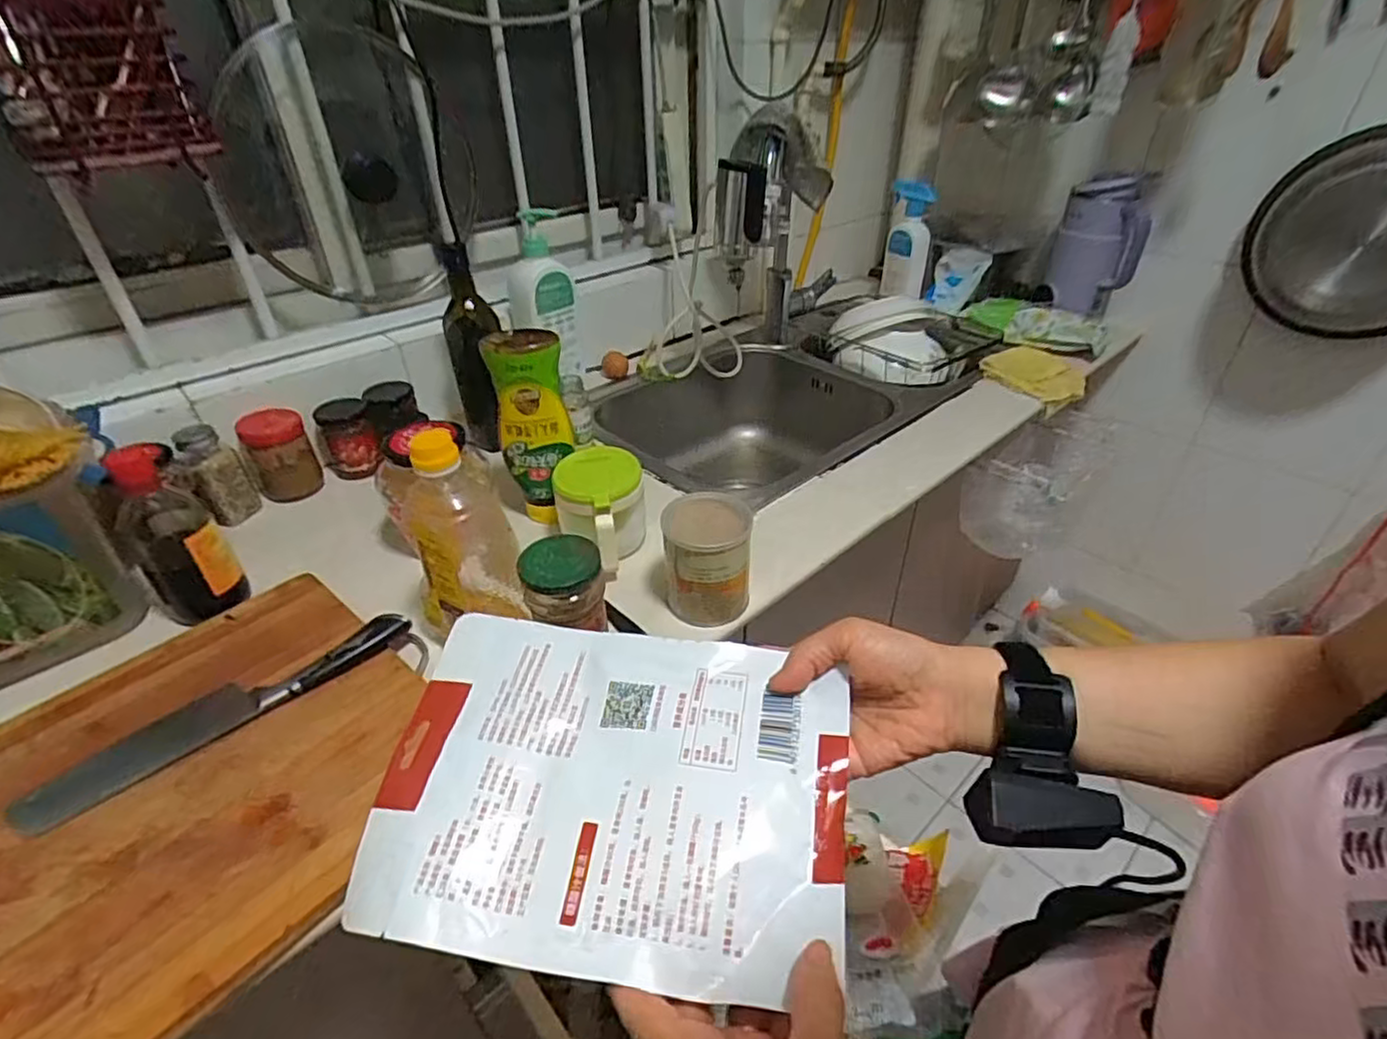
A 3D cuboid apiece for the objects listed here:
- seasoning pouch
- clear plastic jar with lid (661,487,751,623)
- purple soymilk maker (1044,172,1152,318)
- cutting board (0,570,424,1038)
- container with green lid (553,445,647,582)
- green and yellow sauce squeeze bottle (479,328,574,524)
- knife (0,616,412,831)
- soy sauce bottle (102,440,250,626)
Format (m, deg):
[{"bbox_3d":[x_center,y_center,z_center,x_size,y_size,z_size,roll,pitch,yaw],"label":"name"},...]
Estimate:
[{"bbox_3d":[-0.044,0.137,0.350,0.243,0.012,0.174,5,48,8],"label":"seasoning pouch"},{"bbox_3d":[0.013,0.036,0.643,0.082,0.106,0.081,-1,36,1],"label":"clear plastic jar with lid"},{"bbox_3d":[0.738,-0.500,1.191,0.140,0.224,0.128,16,40,22],"label":"purple soymilk maker"},{"bbox_3d":[-0.427,0.225,0.464,0.345,0.013,0.443,27,45,33],"label":"cutting board"},{"bbox_3d":[-0.099,-0.005,0.709,0.091,0.102,0.110,-8,37,-10],"label":"container with green lid"},{"bbox_3d":[-0.176,-0.098,0.727,0.072,0.211,0.048,-21,41,-25],"label":"green and yellow sauce squeeze bottle"},{"bbox_3d":[-0.385,0.150,0.543,0.287,0.024,0.050,-27,44,-31],"label":"knife"},{"bbox_3d":[-0.500,0.016,0.620,0.064,0.159,0.073,28,45,34],"label":"soy sauce bottle"}]

